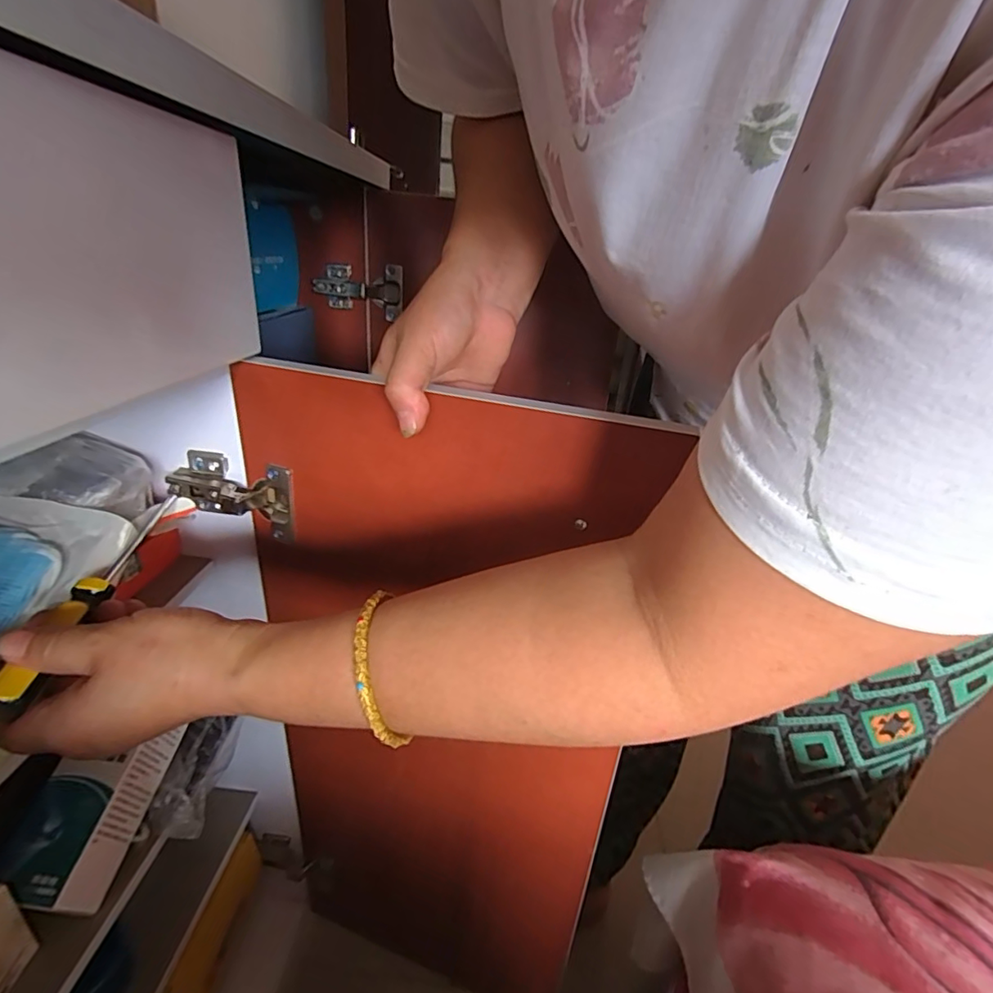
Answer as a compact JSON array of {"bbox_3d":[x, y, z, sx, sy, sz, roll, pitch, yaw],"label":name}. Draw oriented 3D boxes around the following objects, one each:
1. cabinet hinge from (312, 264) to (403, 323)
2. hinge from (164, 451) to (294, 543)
[{"bbox_3d":[-0.157,-0.238,0.584,0.099,0.051,0.022,9,25,7],"label":"cabinet hinge"},{"bbox_3d":[-0.189,-0.001,0.367,0.093,0.053,0.024,10,26,9],"label":"hinge"}]

